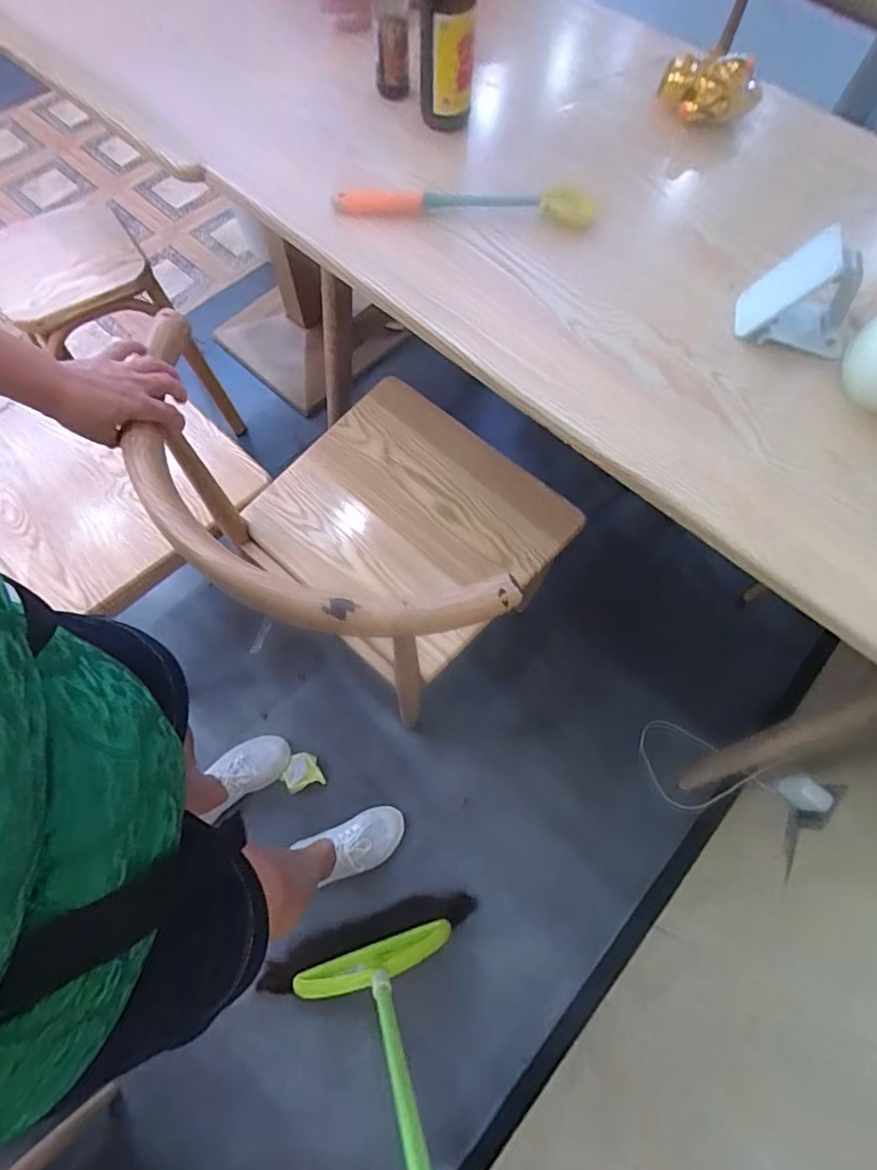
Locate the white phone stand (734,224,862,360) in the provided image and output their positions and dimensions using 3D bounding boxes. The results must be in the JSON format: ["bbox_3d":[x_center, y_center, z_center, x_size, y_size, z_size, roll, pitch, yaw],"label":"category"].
[{"bbox_3d":[0.394,-0.314,0.576,0.111,0.101,0.072,13,69,4],"label":"white phone stand"}]

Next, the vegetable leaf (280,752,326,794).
[{"bbox_3d":[-0.284,0.385,1.127,0.077,0.015,0.074,-19,70,-9],"label":"vegetable leaf"}]

